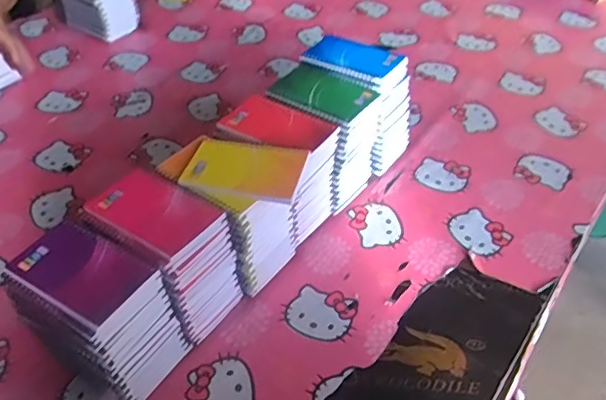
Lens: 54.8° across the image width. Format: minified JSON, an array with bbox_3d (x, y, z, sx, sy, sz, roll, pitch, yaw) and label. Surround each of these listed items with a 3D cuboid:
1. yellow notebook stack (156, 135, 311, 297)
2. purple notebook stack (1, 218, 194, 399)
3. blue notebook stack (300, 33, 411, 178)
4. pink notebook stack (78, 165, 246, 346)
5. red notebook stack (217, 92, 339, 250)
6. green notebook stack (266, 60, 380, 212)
[{"bbox_3d":[-0.071,0.018,0.711,0.146,0.169,0.114,25,48,27],"label":"yellow notebook stack"},{"bbox_3d":[-0.209,0.123,0.607,0.129,0.157,0.094,20,46,23],"label":"purple notebook stack"},{"bbox_3d":[0.078,-0.139,0.886,0.147,0.170,0.100,24,48,27],"label":"blue notebook stack"},{"bbox_3d":[-0.154,0.069,0.665,0.132,0.159,0.095,23,48,26],"label":"pink notebook stack"},{"bbox_3d":[-0.030,-0.035,0.767,0.135,0.166,0.096,26,49,28],"label":"red notebook stack"},{"bbox_3d":[0.028,-0.087,0.819,0.128,0.170,0.107,22,47,25],"label":"green notebook stack"}]

